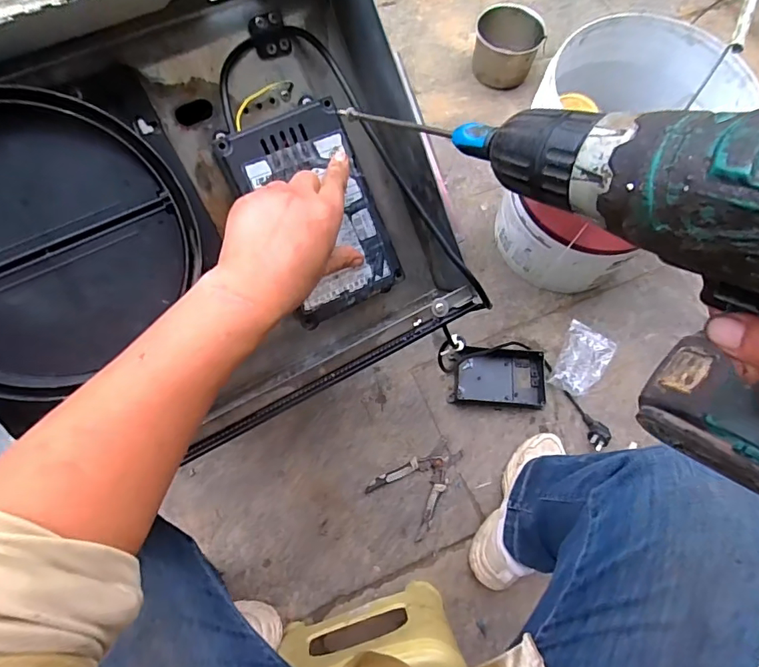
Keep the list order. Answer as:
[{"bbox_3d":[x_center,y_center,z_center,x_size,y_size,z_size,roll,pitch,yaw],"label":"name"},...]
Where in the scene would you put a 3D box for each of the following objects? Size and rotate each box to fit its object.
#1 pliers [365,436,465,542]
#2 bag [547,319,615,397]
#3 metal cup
[{"bbox_3d":[0.072,0.246,0.834,0.117,0.010,0.155,40,72,10],"label":"pliers"},{"bbox_3d":[0.386,0.051,0.923,0.087,0.013,0.139,28,71,7],"label":"bag"},{"bbox_3d":[0.302,-0.682,1.171,0.147,0.106,0.145,1,70,-3],"label":"metal cup"}]

